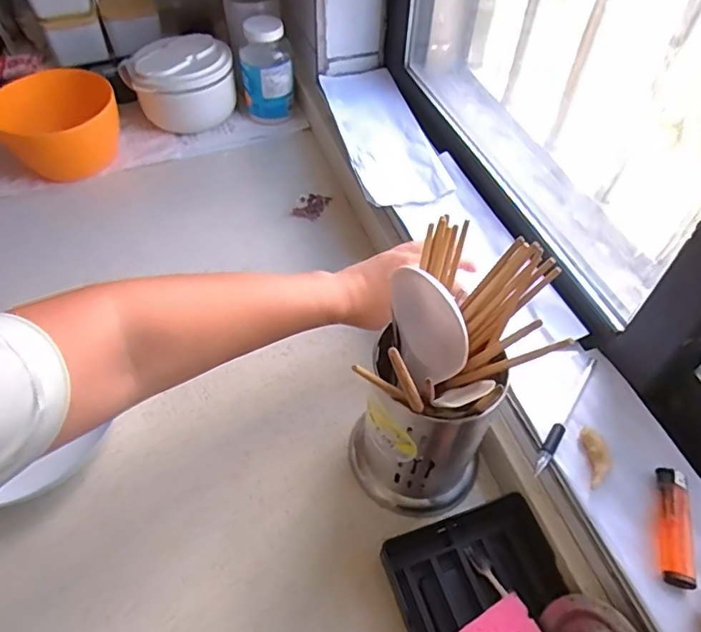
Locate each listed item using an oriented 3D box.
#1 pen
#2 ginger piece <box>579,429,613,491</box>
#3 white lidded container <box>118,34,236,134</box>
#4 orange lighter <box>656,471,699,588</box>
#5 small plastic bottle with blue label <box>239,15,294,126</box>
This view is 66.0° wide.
[{"bbox_3d":[0.182,0.080,0.450,0.010,0.008,0.133,30,58,20],"label":"pen"},{"bbox_3d":[0.196,0.112,0.427,0.018,0.009,0.047,2,53,2],"label":"ginger piece"},{"bbox_3d":[-0.255,-0.349,0.807,0.153,0.101,0.132,-17,55,-13],"label":"white lidded container"},{"bbox_3d":[0.240,0.155,0.399,0.022,0.008,0.085,13,54,10],"label":"orange lighter"},{"bbox_3d":[-0.124,-0.356,0.795,0.075,0.133,0.057,-11,54,-9],"label":"small plastic bottle with blue label"}]

